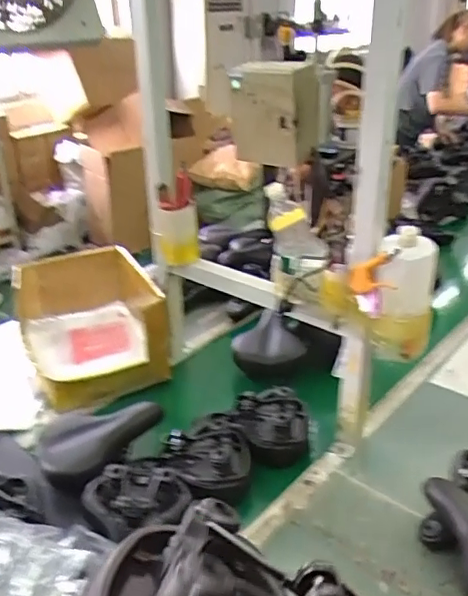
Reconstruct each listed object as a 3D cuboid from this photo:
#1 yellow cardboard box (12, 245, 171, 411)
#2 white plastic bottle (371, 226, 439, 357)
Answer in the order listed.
[{"bbox_3d":[-0.362,0.052,1.455,0.346,0.215,0.385,-10,29,-17],"label":"yellow cardboard box"},{"bbox_3d":[0.278,0.004,0.990,0.085,0.229,0.095,-22,34,-34],"label":"white plastic bottle"}]

